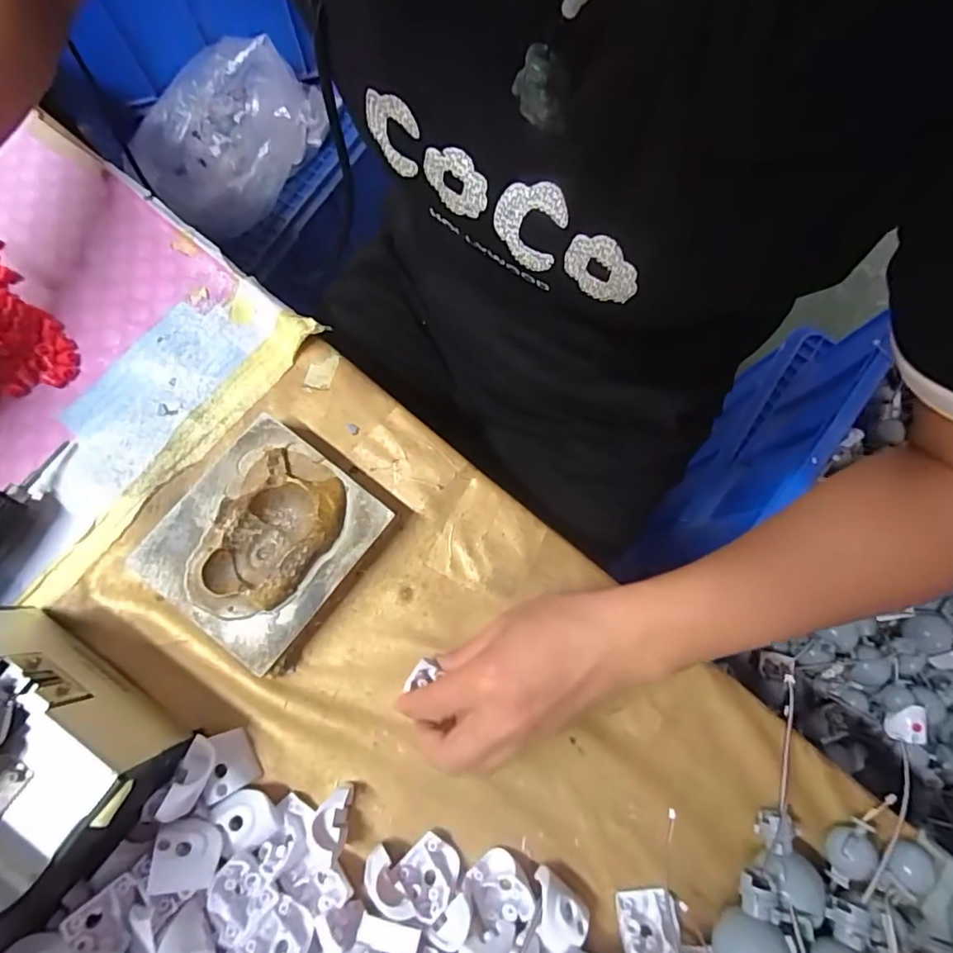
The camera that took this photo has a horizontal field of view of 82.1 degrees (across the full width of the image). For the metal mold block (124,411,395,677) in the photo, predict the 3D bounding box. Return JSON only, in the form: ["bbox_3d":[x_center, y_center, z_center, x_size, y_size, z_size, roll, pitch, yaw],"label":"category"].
[{"bbox_3d":[-0.123,0.037,0.323,0.100,0.032,0.114,37,78,5],"label":"metal mold block"}]

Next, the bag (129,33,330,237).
[{"bbox_3d":[-0.366,-0.516,0.817,0.206,0.086,0.283,24,77,2],"label":"bag"}]

